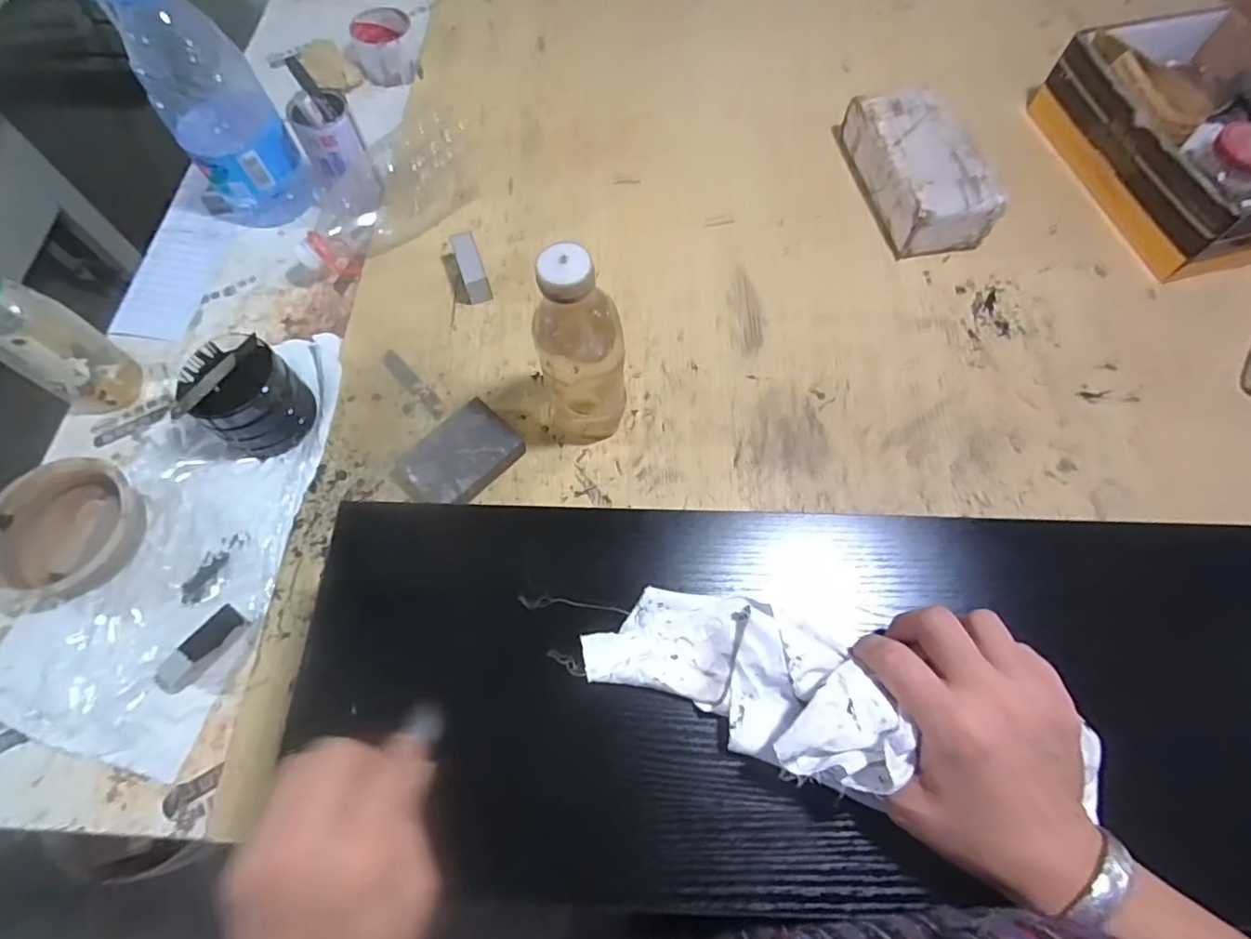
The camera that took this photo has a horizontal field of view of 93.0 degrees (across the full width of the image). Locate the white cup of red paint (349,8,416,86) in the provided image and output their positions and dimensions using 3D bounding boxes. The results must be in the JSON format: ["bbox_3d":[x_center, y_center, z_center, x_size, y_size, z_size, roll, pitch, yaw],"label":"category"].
[{"bbox_3d":[-0.326,-0.572,0.811,0.081,0.053,0.067,-15,66,-9],"label":"white cup of red paint"}]

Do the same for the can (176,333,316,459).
[{"bbox_3d":[-0.355,-0.071,0.562,0.100,0.088,0.090,42,70,16],"label":"can"}]

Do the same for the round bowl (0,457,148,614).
[{"bbox_3d":[-0.503,0.052,0.531,0.120,0.032,0.126,1,64,-2],"label":"round bowl"}]

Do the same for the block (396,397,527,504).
[{"bbox_3d":[-0.151,-0.008,0.552,0.073,0.029,0.103,41,70,16],"label":"block"}]

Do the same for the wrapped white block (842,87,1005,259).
[{"bbox_3d":[0.343,-0.352,0.696,0.111,0.069,0.210,-9,65,-6],"label":"wrapped white block"}]

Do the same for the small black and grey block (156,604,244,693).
[{"bbox_3d":[-0.355,0.150,0.495,0.027,0.016,0.076,30,67,12],"label":"small black and grey block"}]

